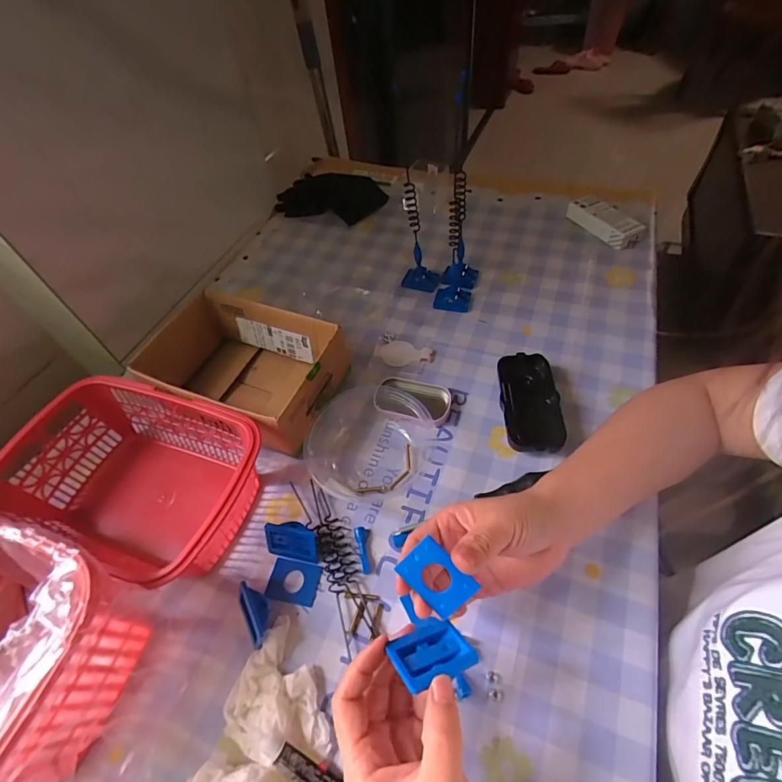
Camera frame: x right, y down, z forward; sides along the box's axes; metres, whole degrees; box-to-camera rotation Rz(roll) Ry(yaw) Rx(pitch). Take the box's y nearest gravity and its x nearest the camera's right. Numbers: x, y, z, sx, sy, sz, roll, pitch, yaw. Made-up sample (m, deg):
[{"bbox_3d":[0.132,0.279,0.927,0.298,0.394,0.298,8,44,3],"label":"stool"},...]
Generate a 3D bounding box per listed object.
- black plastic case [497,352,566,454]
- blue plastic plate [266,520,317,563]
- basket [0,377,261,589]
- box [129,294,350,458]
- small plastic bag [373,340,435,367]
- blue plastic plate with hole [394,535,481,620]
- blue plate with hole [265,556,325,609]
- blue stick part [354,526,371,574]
[{"bbox_3d":[0.137,0.015,0.419,0.055,0.026,0.111,2,54,7],"label":"black plastic case"},{"bbox_3d":[-0.084,0.126,0.362,0.045,0.031,0.017,6,20,5],"label":"blue plastic plate"},{"bbox_3d":[-0.220,0.077,0.380,0.213,0.076,0.137,15,56,16],"label":"basket"},{"bbox_3d":[-0.155,-0.023,0.448,0.192,0.070,0.127,16,57,17],"label":"box"},{"bbox_3d":[0.016,-0.044,0.489,0.069,0.007,0.037,12,56,14],"label":"small plastic bag"},{"bbox_3d":[0.027,0.109,0.245,0.039,0.004,0.030,44,107,11],"label":"blue plastic plate with hole"},{"bbox_3d":[-0.081,0.159,0.352,0.043,0.004,0.031,8,55,11],"label":"blue plate with hole"},{"bbox_3d":[-0.024,0.133,0.357,0.011,0.010,0.039,-9,53,-1],"label":"blue stick part"}]

